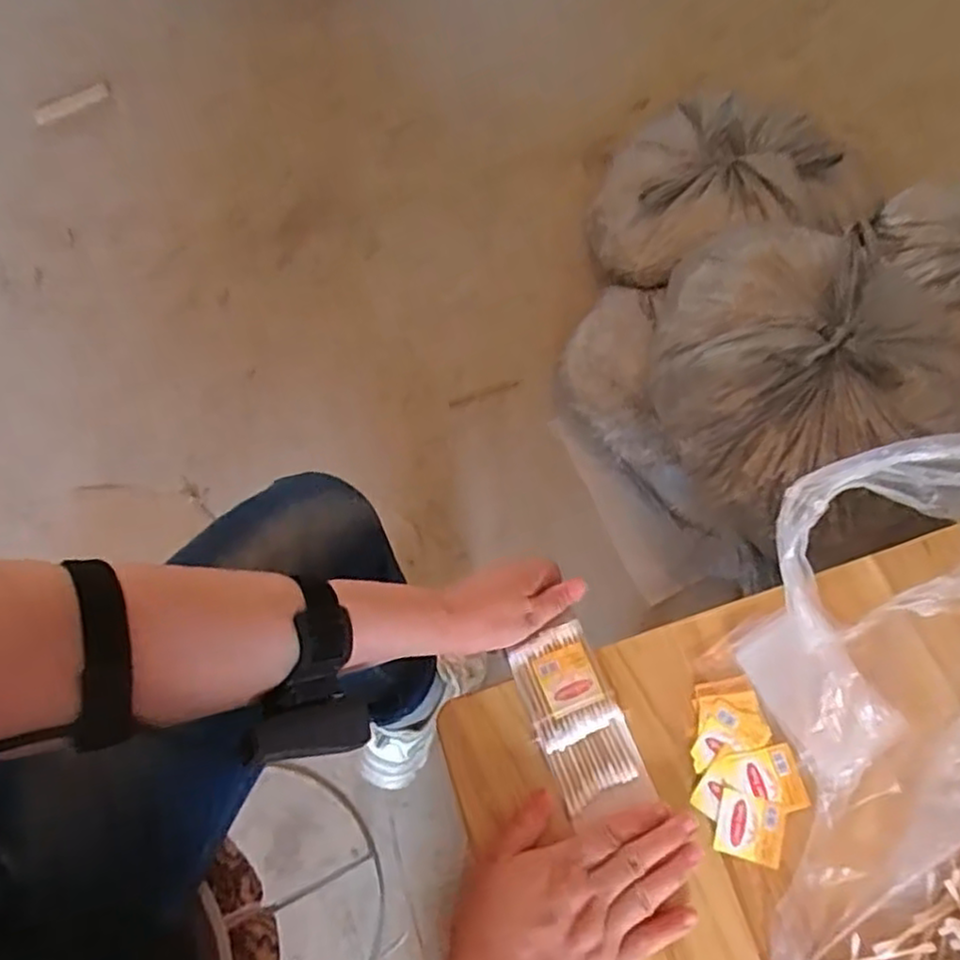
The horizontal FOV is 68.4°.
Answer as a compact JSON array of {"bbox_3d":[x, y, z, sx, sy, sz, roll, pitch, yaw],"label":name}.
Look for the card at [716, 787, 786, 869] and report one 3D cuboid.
[{"bbox_3d":[0.177,0.229,0.465,0.042,0.004,0.038,14,73,9],"label":"card"}]

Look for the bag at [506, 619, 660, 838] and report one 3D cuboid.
[{"bbox_3d":[0.067,0.165,0.487,0.059,0.019,0.121,-21,72,-8],"label":"bag"}]

